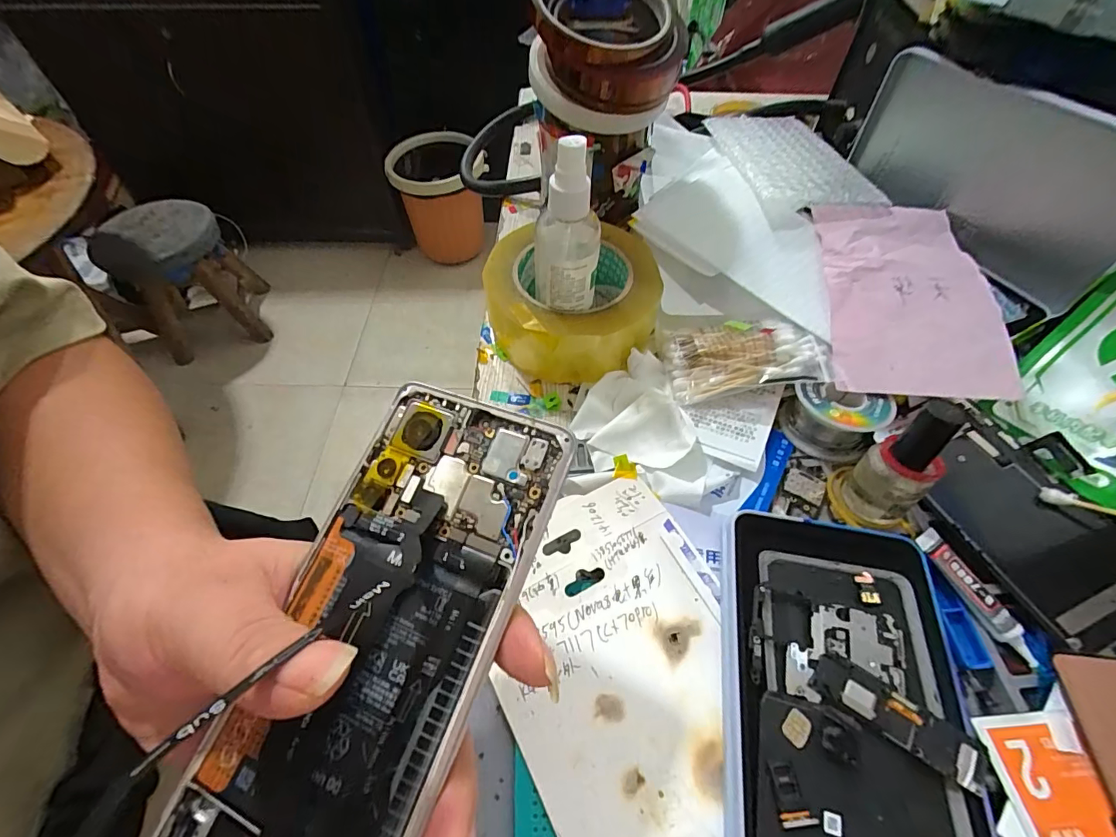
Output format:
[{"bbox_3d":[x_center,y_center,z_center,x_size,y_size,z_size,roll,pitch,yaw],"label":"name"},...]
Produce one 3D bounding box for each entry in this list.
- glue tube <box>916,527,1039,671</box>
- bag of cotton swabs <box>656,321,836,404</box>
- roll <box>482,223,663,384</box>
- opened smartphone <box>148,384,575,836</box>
[{"bbox_3d":[0.203,0.085,0.230,0.016,0.005,0.066,-21,59,-14],"label":"glue tube"},{"bbox_3d":[0.117,-0.040,0.308,0.099,0.025,0.053,-7,79,16],"label":"bag of cotton swabs"},{"bbox_3d":[0.009,-0.083,0.342,0.115,0.056,0.107,0,56,0],"label":"roll"},{"bbox_3d":[-0.054,0.066,0.150,0.072,0.011,0.158,18,70,11],"label":"opened smartphone"}]

